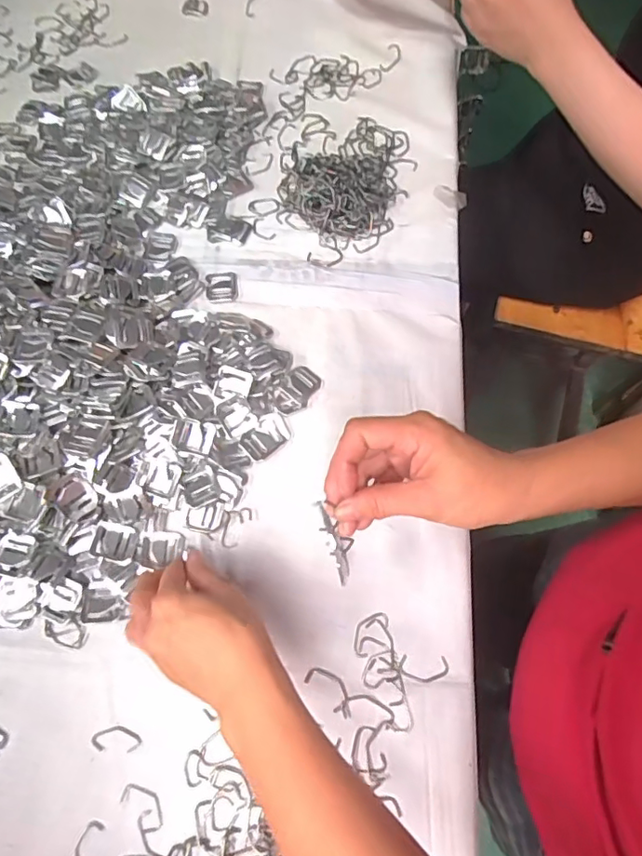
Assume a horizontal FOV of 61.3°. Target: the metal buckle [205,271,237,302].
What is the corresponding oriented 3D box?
[{"bbox_3d":[-0.100,-0.142,0.545,0.031,0.004,0.035,-6,69,0],"label":"metal buckle"}]

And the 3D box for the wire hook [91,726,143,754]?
[{"bbox_3d":[-0.153,0.234,0.407,0.037,0.004,0.017,1,70,3],"label":"wire hook"}]

